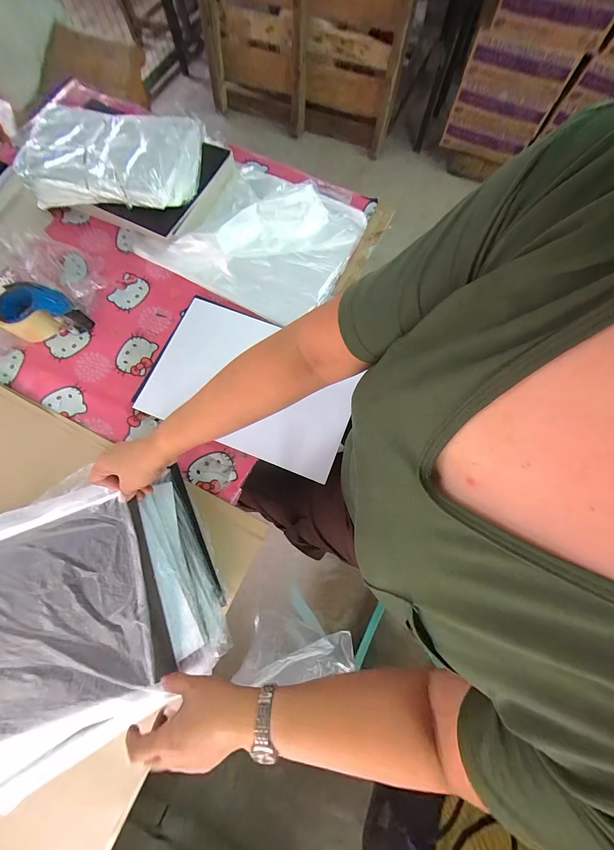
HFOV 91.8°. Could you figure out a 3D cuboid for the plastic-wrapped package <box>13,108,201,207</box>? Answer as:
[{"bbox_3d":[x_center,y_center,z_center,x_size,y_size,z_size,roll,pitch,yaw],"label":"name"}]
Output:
[{"bbox_3d":[-0.404,-0.558,0.612,0.368,0.048,0.227,4,76,1],"label":"plastic-wrapped package"}]

